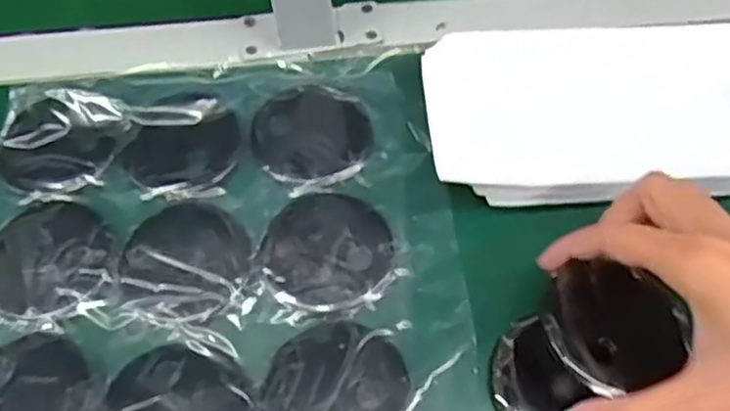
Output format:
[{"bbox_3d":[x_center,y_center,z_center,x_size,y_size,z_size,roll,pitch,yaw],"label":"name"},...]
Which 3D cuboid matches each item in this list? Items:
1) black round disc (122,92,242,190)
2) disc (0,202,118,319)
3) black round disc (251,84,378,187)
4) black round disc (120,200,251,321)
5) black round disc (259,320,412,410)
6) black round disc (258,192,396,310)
[{"bbox_3d":[-0.117,-0.042,0.438,0.071,0.006,0.067,0,63,1],"label":"black round disc"},{"bbox_3d":[-0.186,0.031,0.403,0.074,0.004,0.071,0,63,1],"label":"disc"},{"bbox_3d":[-0.034,-0.046,0.439,0.073,0.005,0.070,0,63,1],"label":"black round disc"},{"bbox_3d":[-0.105,0.031,0.399,0.076,0.006,0.071,0,63,1],"label":"black round disc"},{"bbox_3d":[-0.016,0.094,0.356,0.074,0.015,0.070,0,63,1],"label":"black round disc"},{"bbox_3d":[-0.022,0.025,0.401,0.076,0.004,0.072,0,63,1],"label":"black round disc"}]

